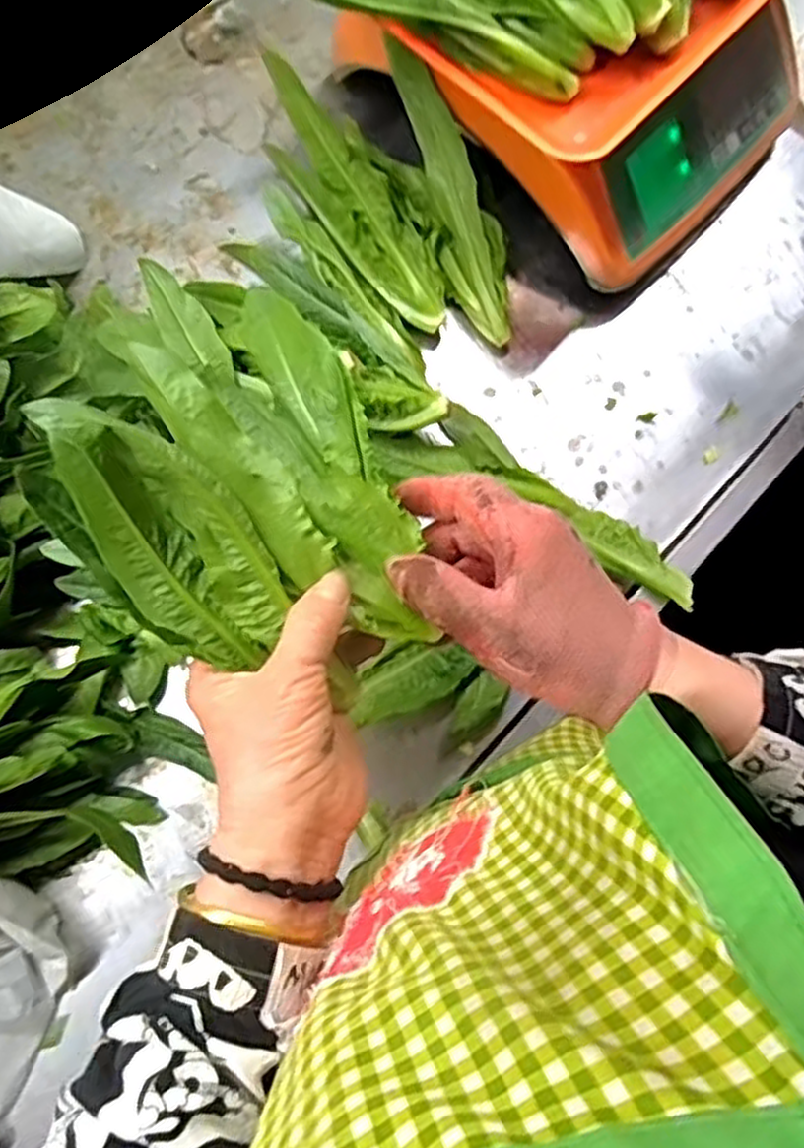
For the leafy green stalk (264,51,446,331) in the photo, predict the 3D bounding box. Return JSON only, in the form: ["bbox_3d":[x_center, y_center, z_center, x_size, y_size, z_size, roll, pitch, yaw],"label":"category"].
[{"bbox_3d":[-0.028,-0.258,0.535,0.058,0.051,0.195,-36,94,-9],"label":"leafy green stalk"}]

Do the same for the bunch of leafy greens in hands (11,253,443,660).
[{"bbox_3d":[-0.077,-0.045,0.325,0.134,0.084,0.171,-26,78,-7],"label":"bunch of leafy greens in hands"}]

